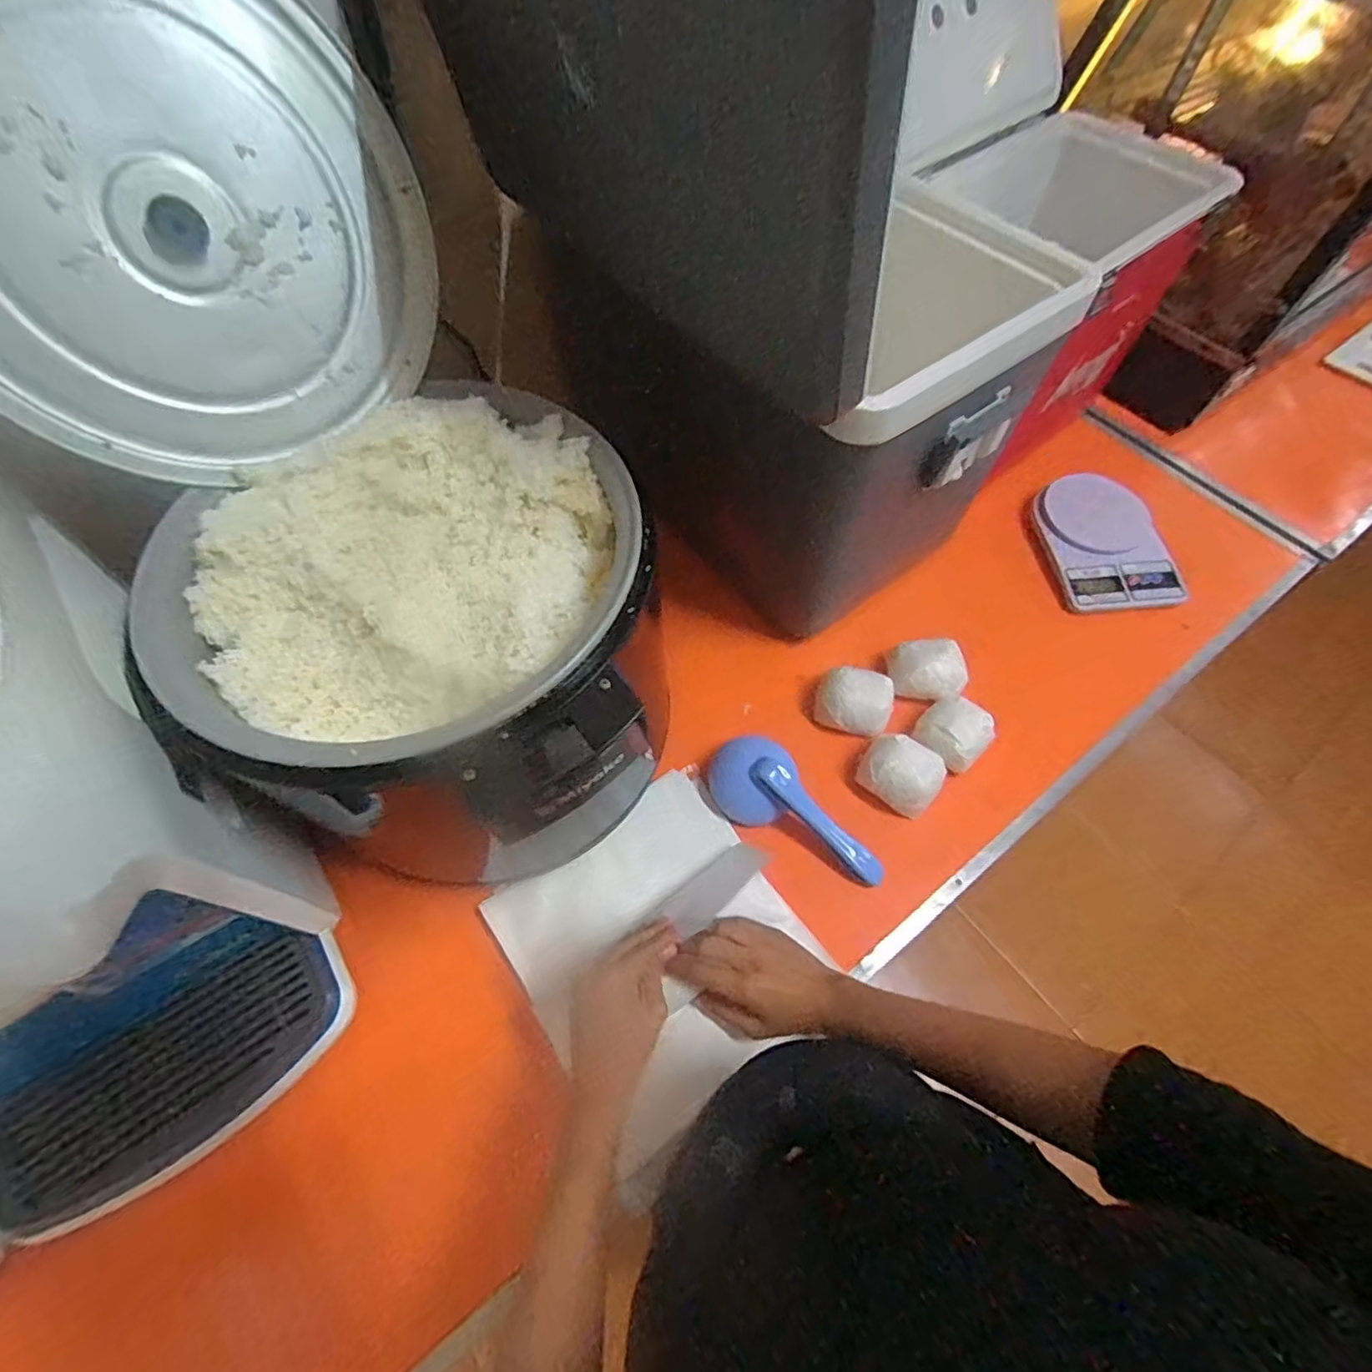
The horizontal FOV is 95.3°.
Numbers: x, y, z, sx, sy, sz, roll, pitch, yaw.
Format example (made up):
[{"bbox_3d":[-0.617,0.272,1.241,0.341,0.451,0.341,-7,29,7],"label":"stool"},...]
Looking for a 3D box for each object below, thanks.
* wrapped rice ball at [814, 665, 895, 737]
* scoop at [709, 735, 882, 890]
[{"bbox_3d":[0.189,0.015,0.707,0.090,0.048,0.070,15,61,8],"label":"wrapped rice ball"},{"bbox_3d":[0.117,0.125,0.652,0.198,0.063,0.079,27,64,14],"label":"scoop"}]

